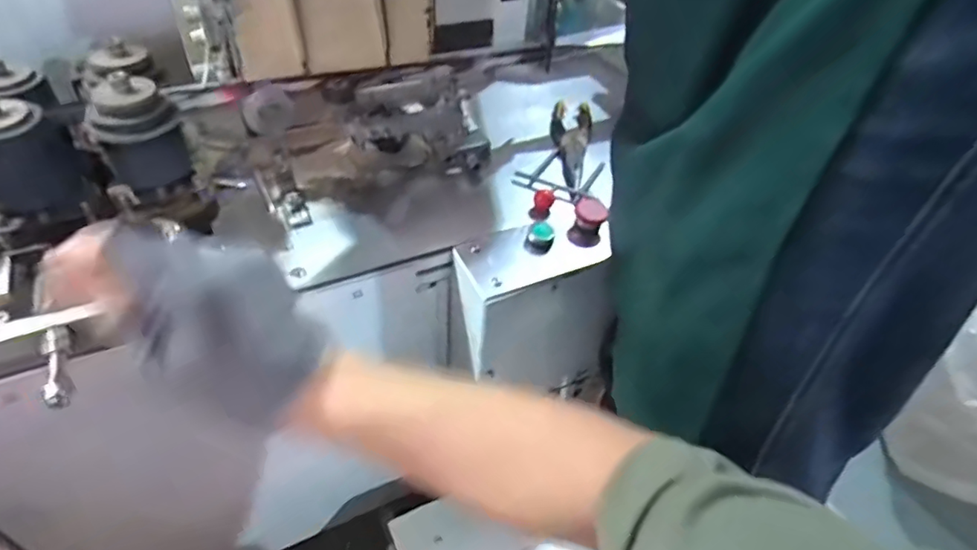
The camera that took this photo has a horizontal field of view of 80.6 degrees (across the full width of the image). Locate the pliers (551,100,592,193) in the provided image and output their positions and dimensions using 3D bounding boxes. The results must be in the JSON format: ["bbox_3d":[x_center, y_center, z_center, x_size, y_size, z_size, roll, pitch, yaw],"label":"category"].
[{"bbox_3d":[0.104,-0.170,0.728,0.051,0.022,0.193,8,45,3],"label":"pliers"}]

